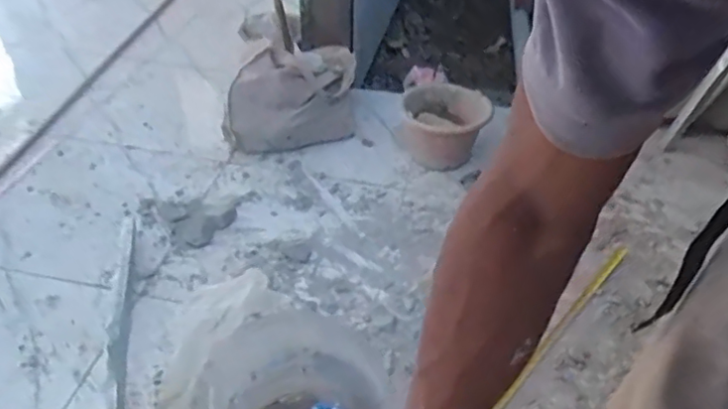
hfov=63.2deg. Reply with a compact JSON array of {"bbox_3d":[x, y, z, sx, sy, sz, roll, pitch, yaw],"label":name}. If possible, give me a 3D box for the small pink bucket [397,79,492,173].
[{"bbox_3d":[0.230,-0.203,1.668,0.231,0.171,0.297,-2,42,-7],"label":"small pink bucket"}]

